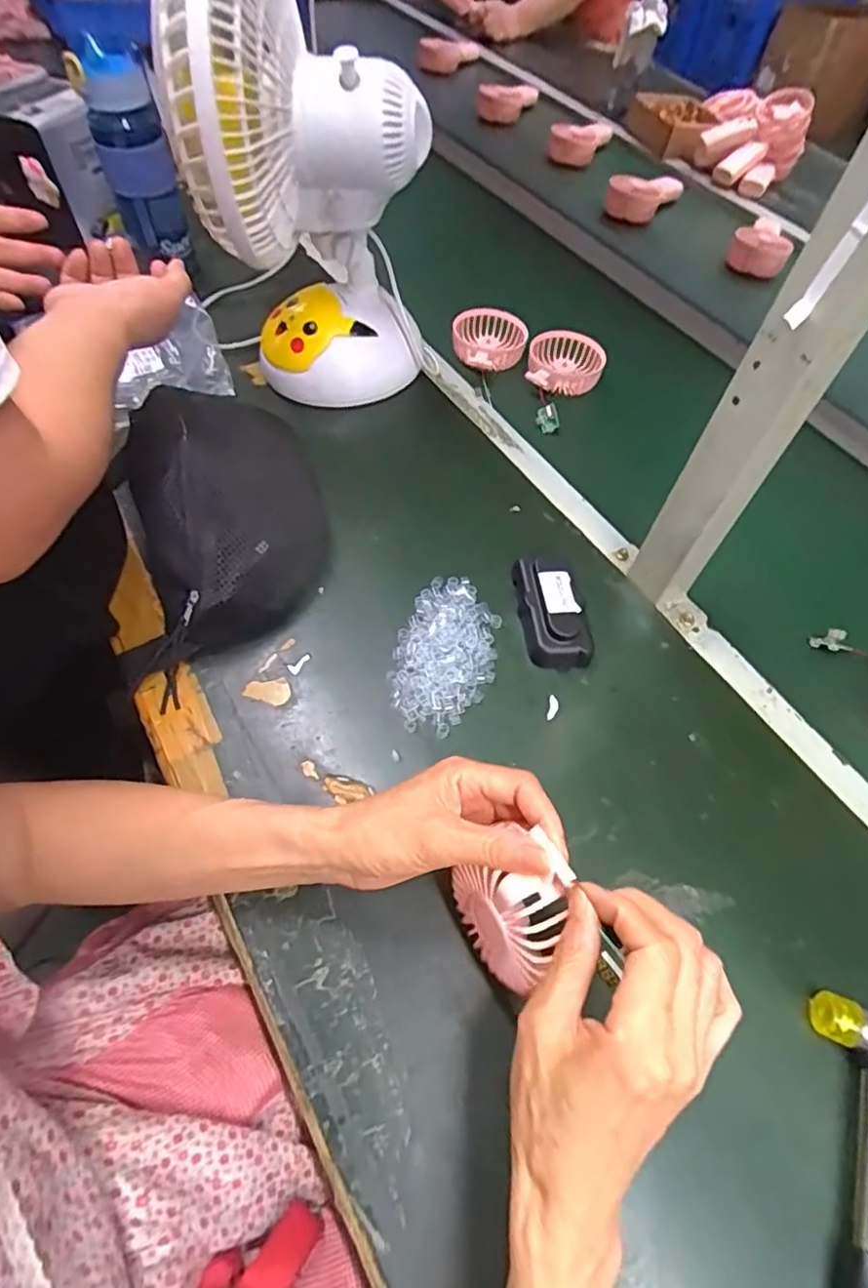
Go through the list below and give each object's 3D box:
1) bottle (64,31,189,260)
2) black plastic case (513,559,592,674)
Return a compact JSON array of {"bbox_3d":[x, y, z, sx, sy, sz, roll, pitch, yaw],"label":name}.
[{"bbox_3d":[-0.334,-0.547,0.674,0.076,0.166,0.080,-19,60,-16],"label":"bottle"},{"bbox_3d":[0.096,-0.029,0.502,0.050,0.028,0.099,-3,57,-6],"label":"black plastic case"}]

